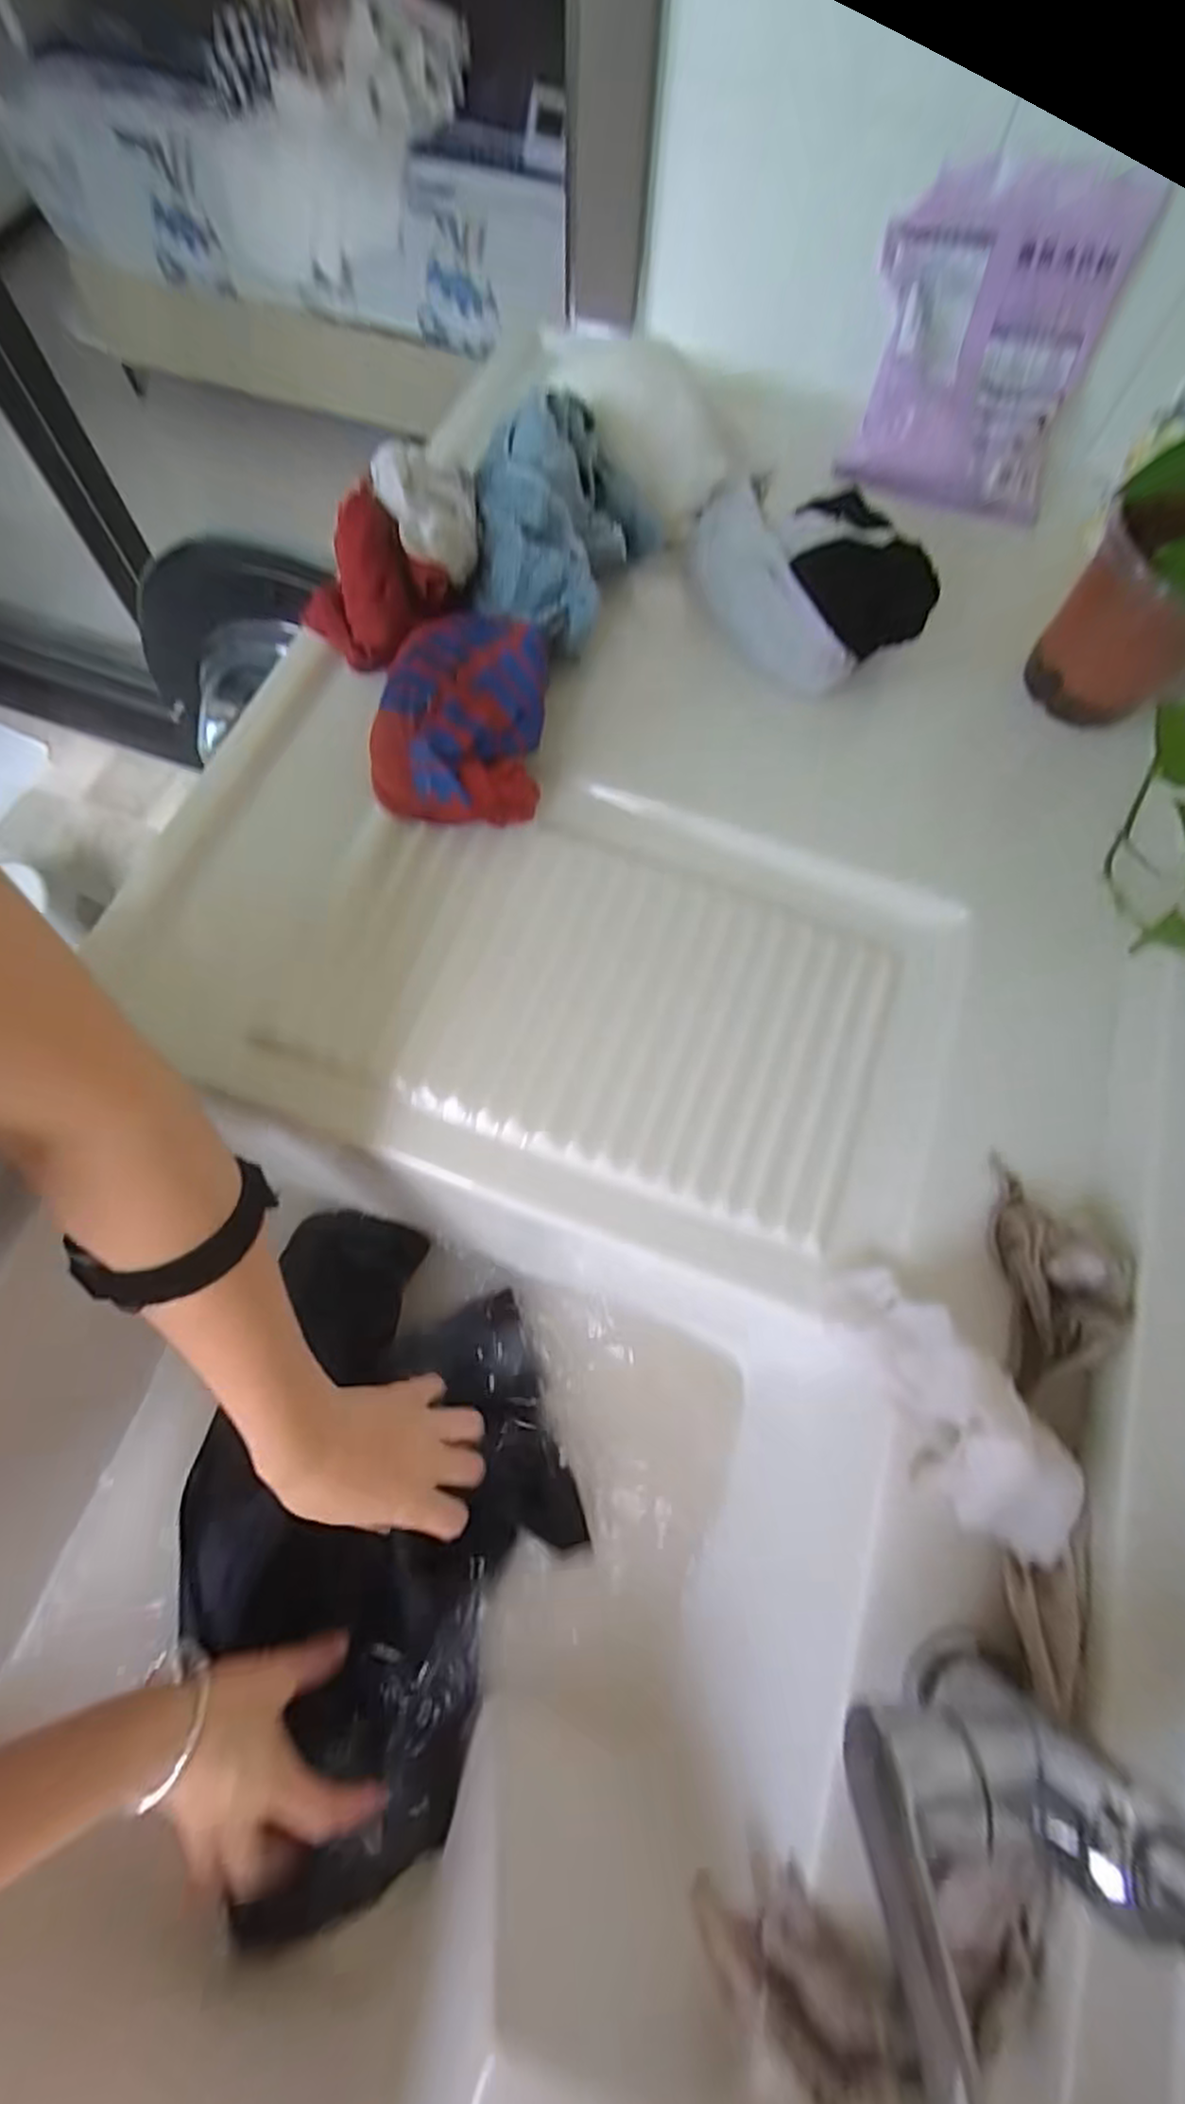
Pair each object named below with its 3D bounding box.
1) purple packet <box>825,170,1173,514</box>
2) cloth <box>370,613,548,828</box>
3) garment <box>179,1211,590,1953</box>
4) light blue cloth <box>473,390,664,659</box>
[{"bbox_3d":[0.301,-0.543,0.558,0.168,0.195,0.052,16,30,6],"label":"purple packet"},{"bbox_3d":[-0.078,-0.199,0.434,0.096,0.063,0.146,0,69,-2],"label":"cloth"},{"bbox_3d":[-0.134,0.292,0.444,0.223,0.057,0.330,18,69,5],"label":"garment"},{"bbox_3d":[-0.021,-0.352,0.475,0.106,0.073,0.176,13,69,3],"label":"light blue cloth"}]

